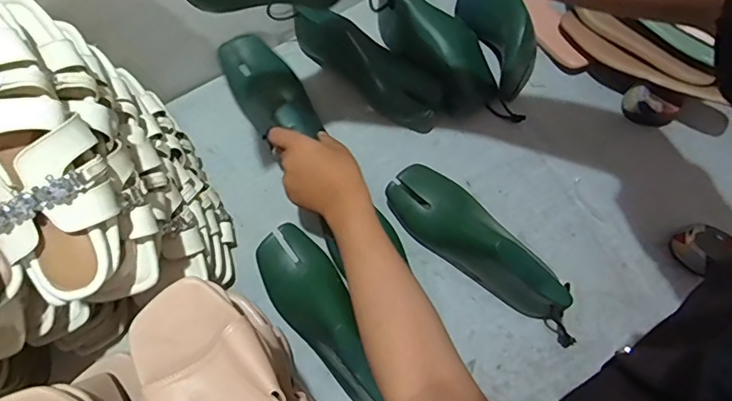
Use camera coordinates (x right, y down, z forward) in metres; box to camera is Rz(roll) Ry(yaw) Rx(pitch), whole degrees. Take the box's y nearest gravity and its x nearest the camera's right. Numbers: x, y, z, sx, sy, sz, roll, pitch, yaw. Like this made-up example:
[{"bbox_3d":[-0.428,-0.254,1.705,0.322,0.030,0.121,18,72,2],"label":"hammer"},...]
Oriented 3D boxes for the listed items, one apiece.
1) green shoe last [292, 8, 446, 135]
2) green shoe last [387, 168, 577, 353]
[{"bbox_3d":[0.002,-0.181,0.632,0.219,0.077,0.077,37,79,11],"label":"green shoe last"},{"bbox_3d":[0.139,0.049,0.557,0.255,0.089,0.075,39,79,11],"label":"green shoe last"}]

